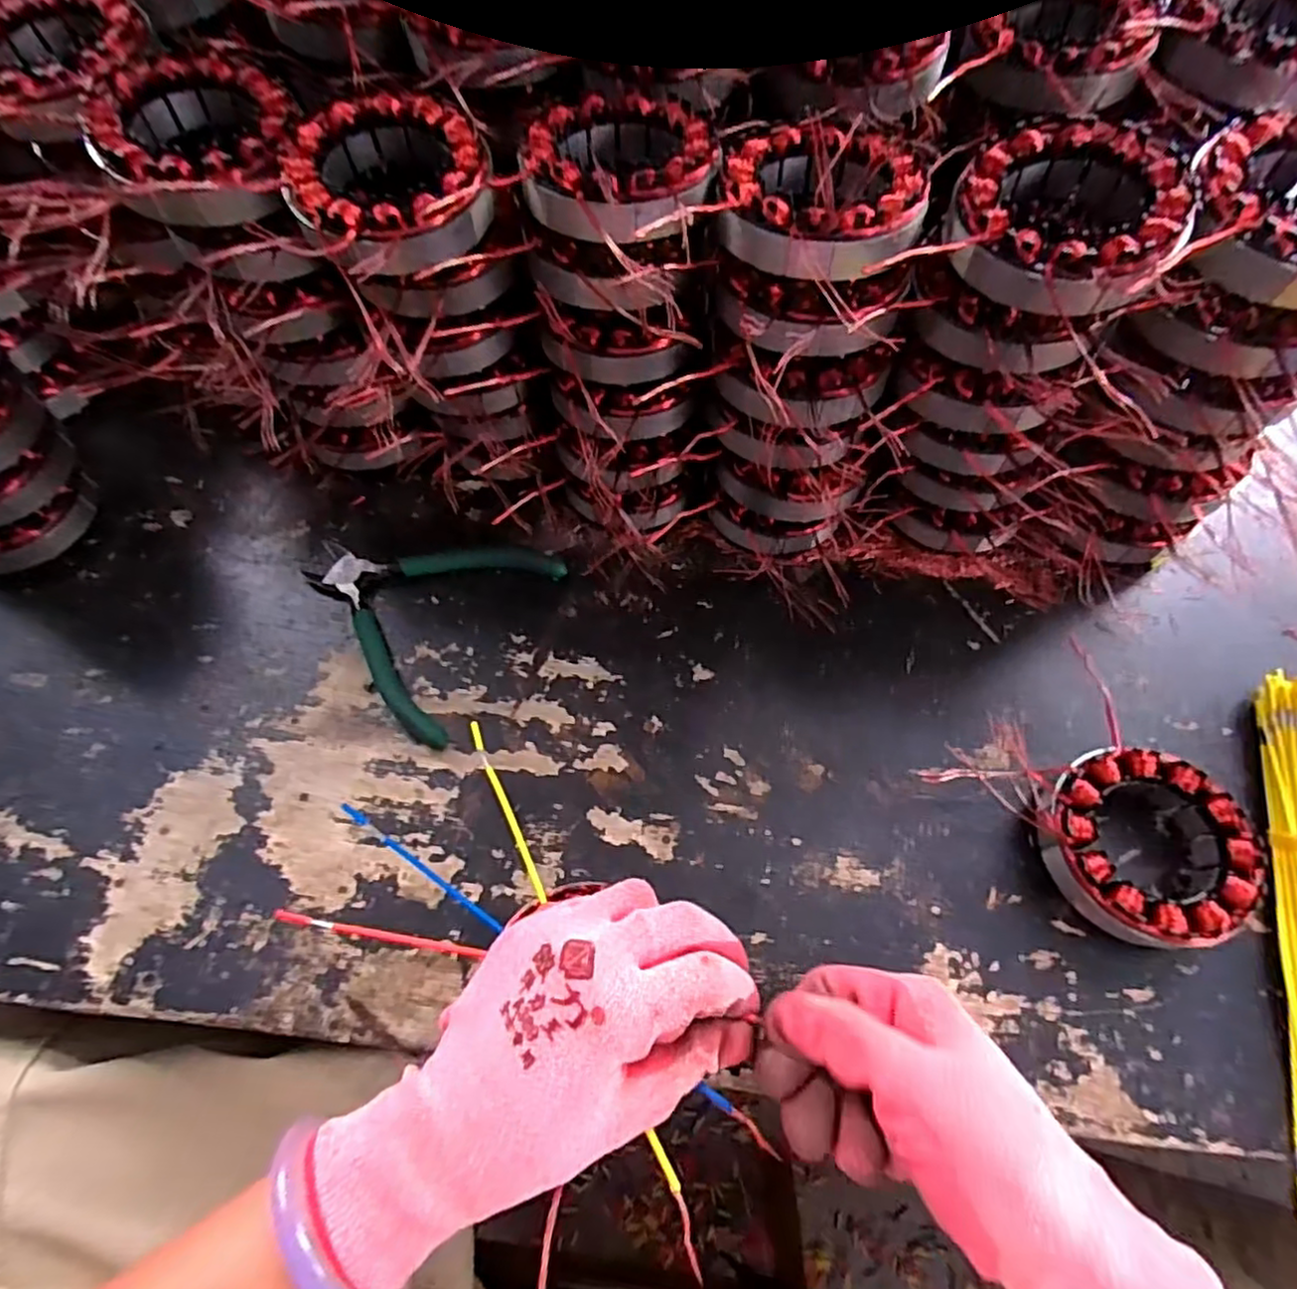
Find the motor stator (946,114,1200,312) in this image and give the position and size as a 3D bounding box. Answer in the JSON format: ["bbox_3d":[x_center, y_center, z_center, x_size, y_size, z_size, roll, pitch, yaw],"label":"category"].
[{"bbox_3d":[0.171,-0.173,0.277,0.086,0.033,0.087,0,65,0],"label":"motor stator"}]

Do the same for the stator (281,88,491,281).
[{"bbox_3d":[-0.114,-0.202,0.298,0.083,0.030,0.086,0,65,0],"label":"stator"}]

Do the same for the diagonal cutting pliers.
[{"bbox_3d":[-0.140,-0.027,0.398,0.134,0.010,0.132,26,68,12],"label":"diagonal cutting pliers"}]

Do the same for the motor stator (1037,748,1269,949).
[{"bbox_3d":[0.233,0.094,0.320,0.085,0.032,0.087,0,65,0],"label":"motor stator"}]

